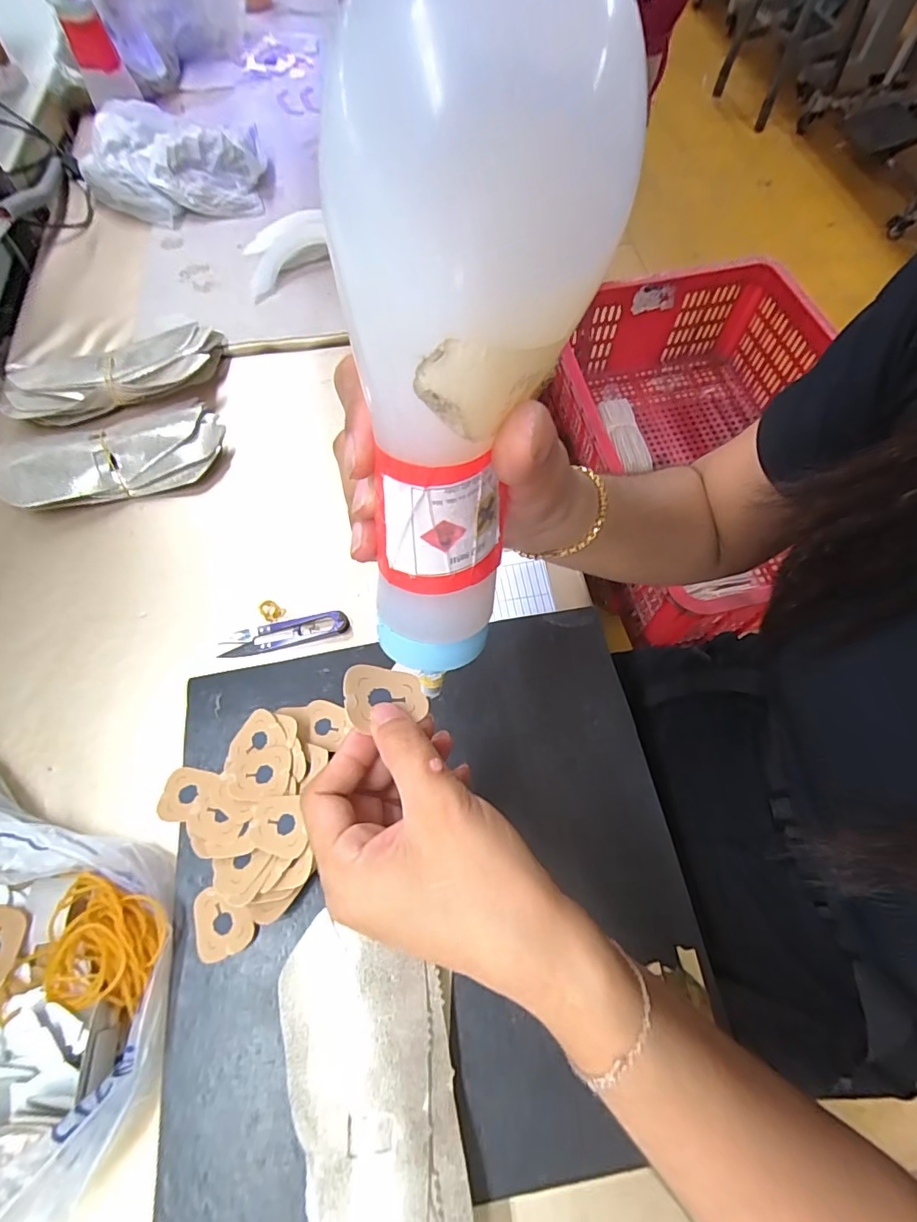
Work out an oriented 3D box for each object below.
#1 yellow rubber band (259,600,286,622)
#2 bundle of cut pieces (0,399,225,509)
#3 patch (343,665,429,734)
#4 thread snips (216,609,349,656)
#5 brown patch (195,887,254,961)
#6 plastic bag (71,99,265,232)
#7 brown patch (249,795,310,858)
[{"bbox_3d":[-0.150,-0.001,0.410,0.021,0.004,0.015,38,70,16],"label":"yellow rubber band"},{"bbox_3d":[-0.314,-0.138,0.464,0.193,0.031,0.085,-13,65,-7],"label":"bundle of cut pieces"},{"bbox_3d":[-0.034,0.038,0.236,0.037,0.004,0.028,-1,54,-24],"label":"patch"},{"bbox_3d":[-0.137,0.017,0.402,0.098,0.005,0.023,-13,65,-7],"label":"thread snips"},{"bbox_3d":[-0.137,0.181,0.299,0.032,0.004,0.037,-14,70,-3],"label":"brown patch"},{"bbox_3d":[-0.345,-0.542,0.617,0.208,0.058,0.133,23,66,11],"label":"plastic bag"},{"bbox_3d":[-0.107,0.127,0.305,0.036,0.004,0.034,-7,60,7],"label":"brown patch"}]

